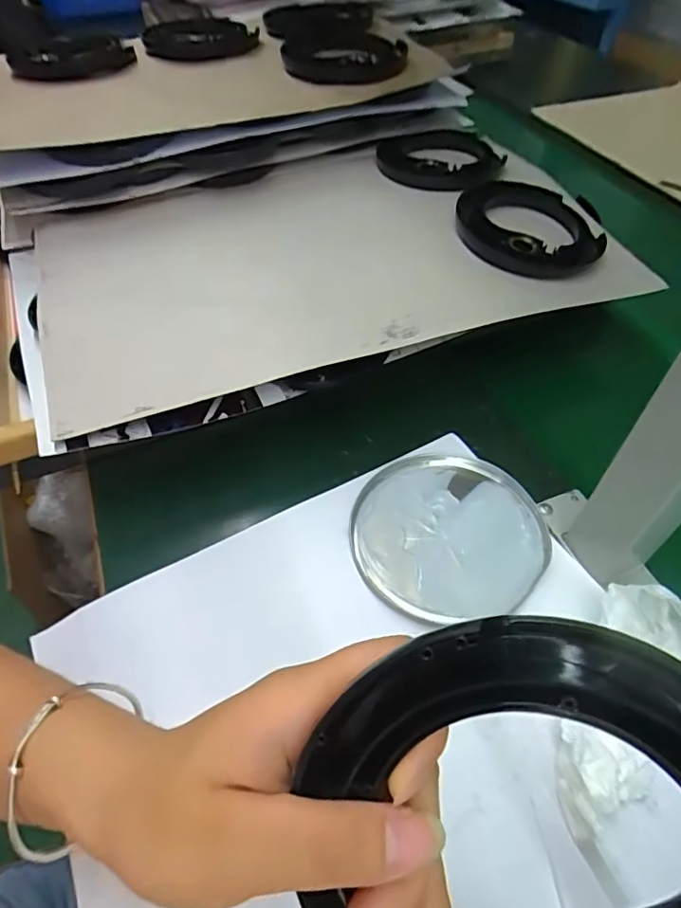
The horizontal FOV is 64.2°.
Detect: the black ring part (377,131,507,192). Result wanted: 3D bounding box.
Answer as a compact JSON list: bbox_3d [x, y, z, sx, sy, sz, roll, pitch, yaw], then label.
[{"bbox_3d":[0.100,-0.293,0.541,0.114,0.013,0.119,-7,50,-6],"label":"black ring part"}]

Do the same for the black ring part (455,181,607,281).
[{"bbox_3d":[0.164,-0.199,0.473,0.128,0.025,0.128,0,50,0],"label":"black ring part"}]

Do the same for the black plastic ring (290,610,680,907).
[{"bbox_3d":[0.056,0.108,0.144,0.122,0.017,0.129,1,93,12],"label":"black plastic ring"}]

